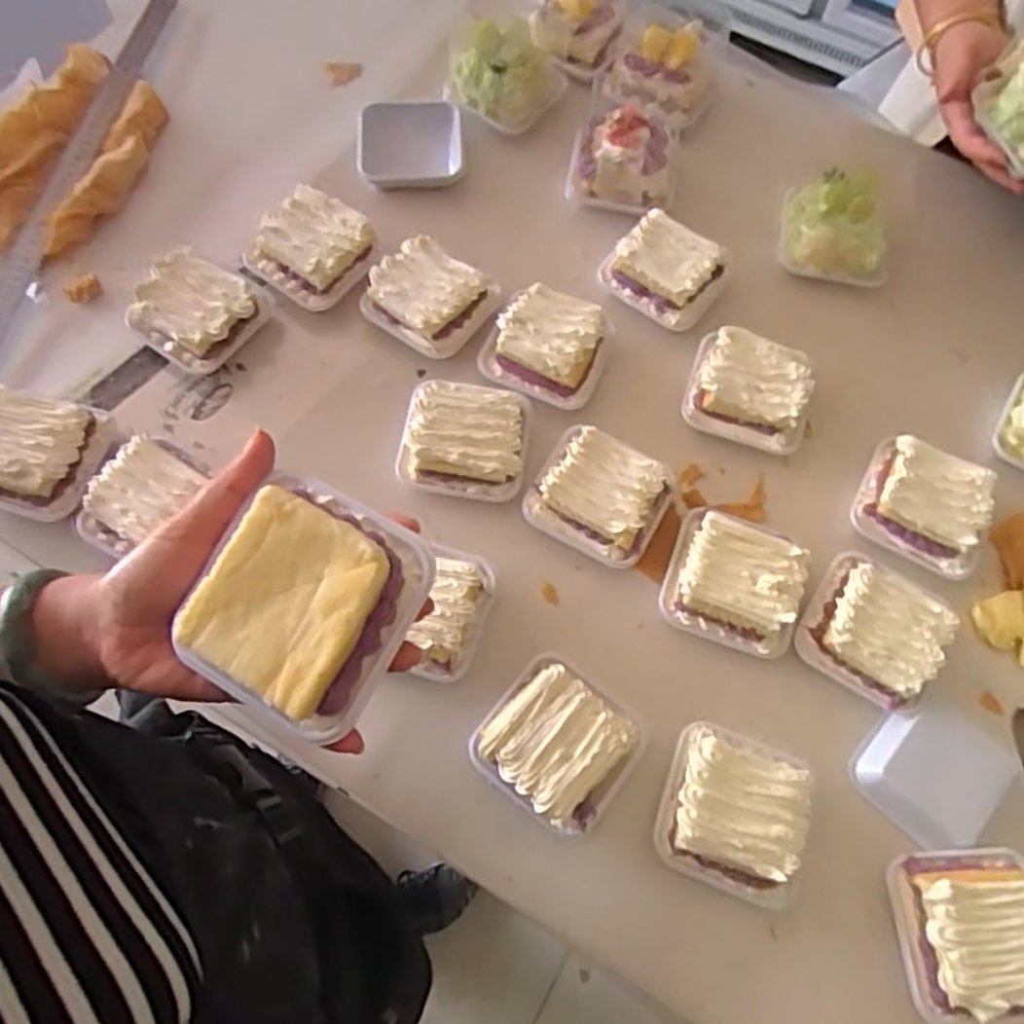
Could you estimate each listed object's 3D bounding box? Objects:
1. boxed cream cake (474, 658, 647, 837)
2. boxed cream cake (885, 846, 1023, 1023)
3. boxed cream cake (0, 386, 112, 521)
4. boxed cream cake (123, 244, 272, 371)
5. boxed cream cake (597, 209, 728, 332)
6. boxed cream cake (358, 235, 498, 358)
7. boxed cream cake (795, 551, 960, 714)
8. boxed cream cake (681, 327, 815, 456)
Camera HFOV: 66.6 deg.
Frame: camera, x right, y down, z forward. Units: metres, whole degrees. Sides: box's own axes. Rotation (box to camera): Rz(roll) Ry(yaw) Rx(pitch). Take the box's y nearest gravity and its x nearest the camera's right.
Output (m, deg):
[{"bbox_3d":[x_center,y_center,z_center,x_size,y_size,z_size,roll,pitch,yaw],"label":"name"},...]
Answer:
[{"bbox_3d":[0.034,0.156,0.533,0.101,0.046,0.098,35,71,12],"label":"boxed cream cake"},{"bbox_3d":[0.295,0.268,0.494,0.090,0.042,0.096,-4,68,-3],"label":"boxed cream cake"},{"bbox_3d":[-0.366,-0.047,0.600,0.085,0.052,0.092,15,69,5],"label":"boxed cream cake"},{"bbox_3d":[-0.262,-0.173,0.653,0.090,0.047,0.097,35,72,12],"label":"boxed cream cake"},{"bbox_3d":[0.134,-0.214,0.679,0.097,0.038,0.082,36,72,12],"label":"boxed cream cake"},{"bbox_3d":[-0.071,-0.187,0.663,0.096,0.040,0.087,30,71,10],"label":"boxed cream cake"},{"bbox_3d":[0.264,0.082,0.565,0.099,0.036,0.093,33,71,11],"label":"boxed cream cake"},{"bbox_3d":[0.197,-0.102,0.639,0.100,0.039,0.086,20,69,7],"label":"boxed cream cake"}]

